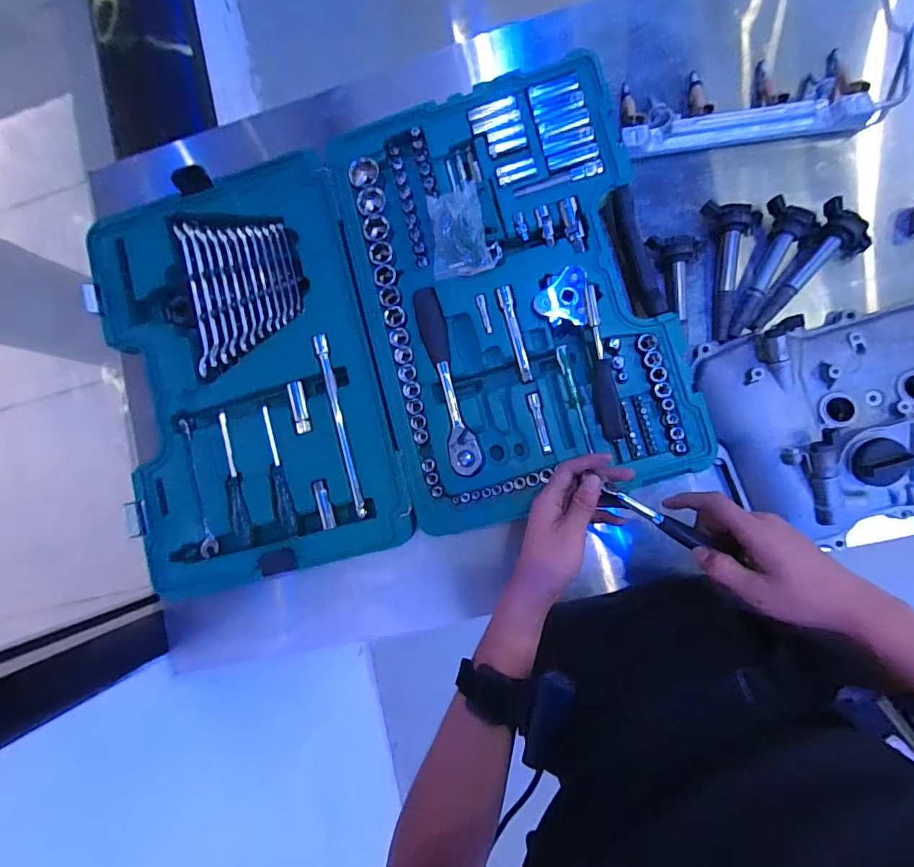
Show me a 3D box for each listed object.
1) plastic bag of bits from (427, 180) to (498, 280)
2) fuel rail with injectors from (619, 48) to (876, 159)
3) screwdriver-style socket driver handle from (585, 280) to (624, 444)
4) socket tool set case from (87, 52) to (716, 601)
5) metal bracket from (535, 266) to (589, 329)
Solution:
[{"bbox_3d":[0.003,-0.260,0.580,0.074,0.033,0.107,-8,86,7],"label":"plastic bag of bits"},{"bbox_3d":[0.361,-0.421,0.578,0.287,0.036,0.110,-3,87,7],"label":"fuel rail with injectors"},{"bbox_3d":[0.181,-0.086,0.555,0.025,0.023,0.188,-8,86,7],"label":"screwdriver-style socket driver handle"},{"bbox_3d":[-0.120,-0.127,0.607,0.743,0.048,0.543,-15,85,7],"label":"socket tool set case"},{"bbox_3d":[0.130,-0.171,0.563,0.062,0.023,0.070,-2,87,7],"label":"metal bracket"}]

